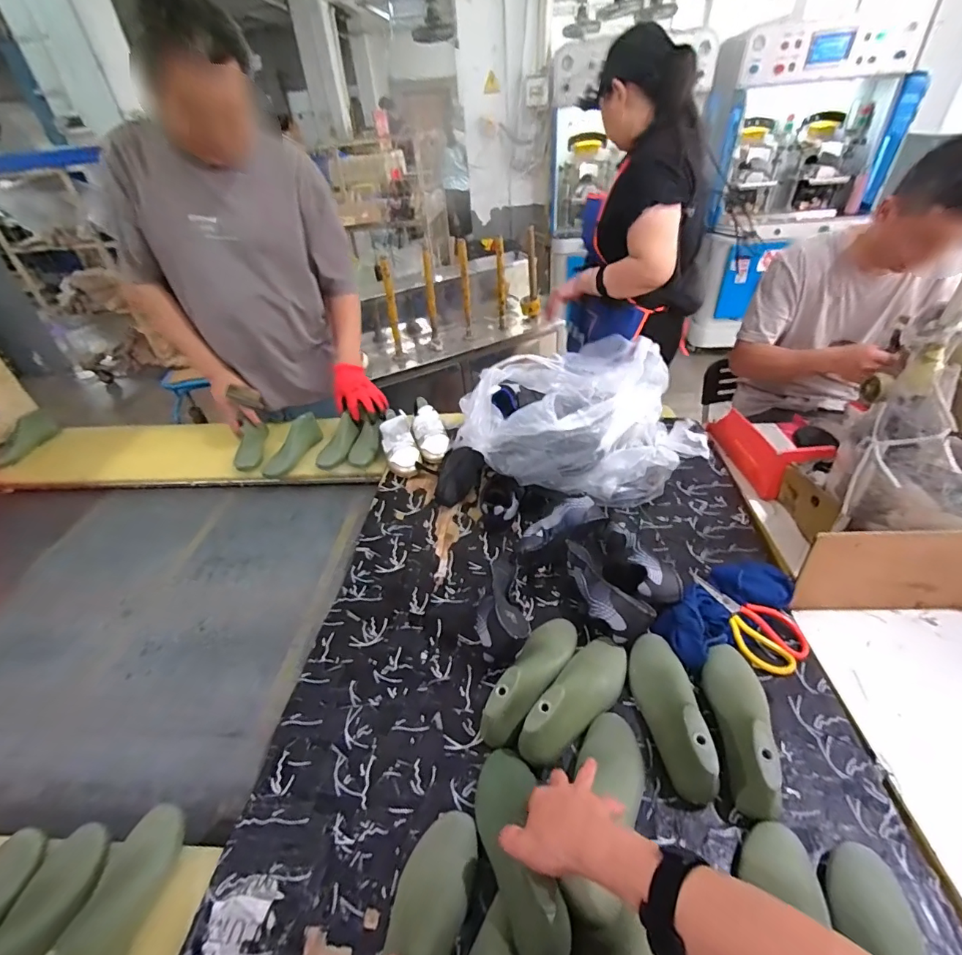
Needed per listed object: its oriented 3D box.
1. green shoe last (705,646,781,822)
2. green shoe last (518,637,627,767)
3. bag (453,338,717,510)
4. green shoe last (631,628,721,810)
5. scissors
[{"bbox_3d":[0.338,0.303,0.581,0.074,0.085,0.205,0,39,6],"label":"green shoe last"},{"bbox_3d":[0.136,0.297,0.628,0.073,0.079,0.206,23,47,30],"label":"green shoe last"},{"bbox_3d":[0.201,-0.155,1.038,0.438,0.228,0.410,0,39,6],"label":"bag"},{"bbox_3d":[0.247,0.298,0.607,0.068,0.087,0.203,-3,39,3],"label":"green shoe last"},{"bbox_3d":[0.401,0.219,0.729,0.099,0.025,0.196,-28,44,-26],"label":"scissors"}]

